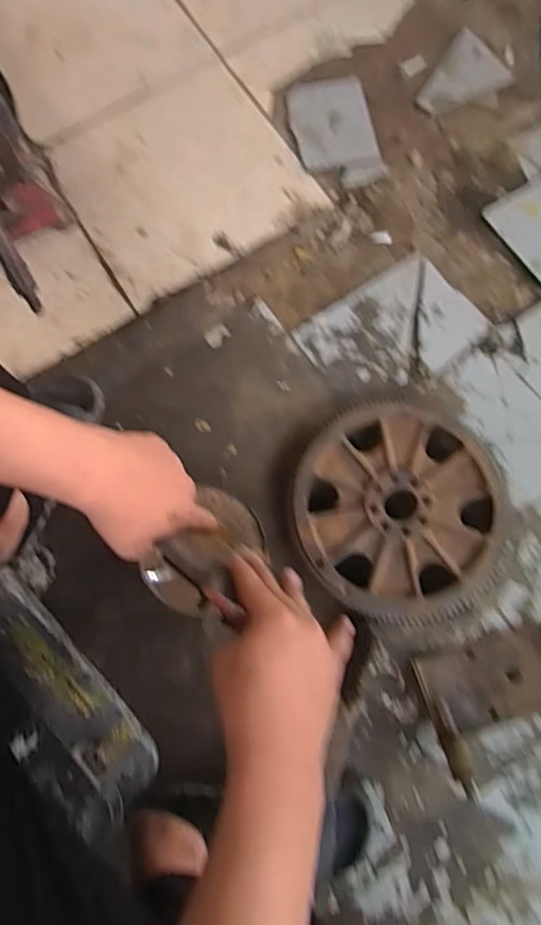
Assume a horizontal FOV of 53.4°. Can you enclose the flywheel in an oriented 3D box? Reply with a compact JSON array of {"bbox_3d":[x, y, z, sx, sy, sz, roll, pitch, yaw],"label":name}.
[{"bbox_3d":[0.186,0.064,0.805,0.310,0.051,0.326,16,78,5],"label":"flywheel"}]

